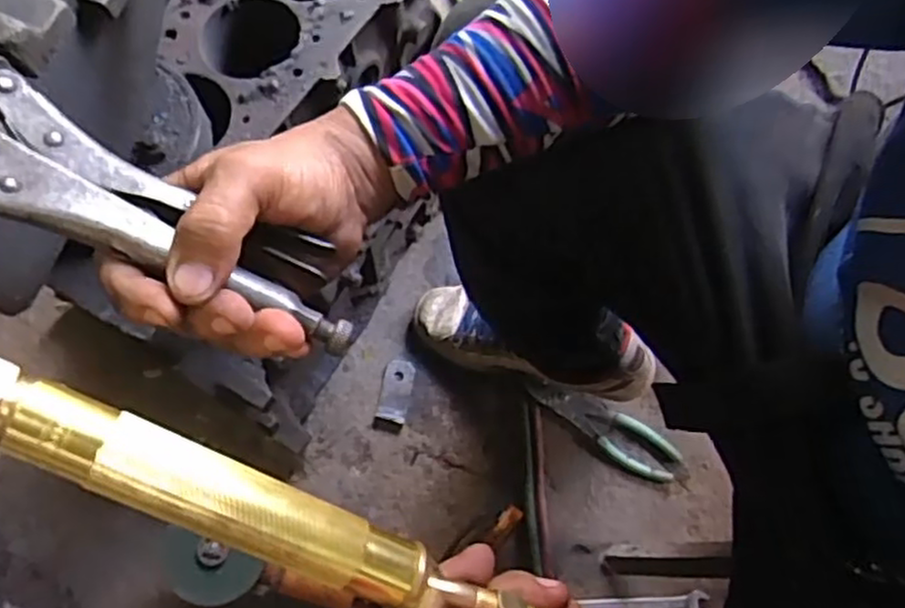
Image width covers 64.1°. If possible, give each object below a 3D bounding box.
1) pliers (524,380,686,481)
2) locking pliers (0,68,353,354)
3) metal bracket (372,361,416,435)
[{"bbox_3d":[0.176,0.137,0.834,0.182,0.030,0.051,34,74,12],"label":"pliers"},{"bbox_3d":[-0.139,-0.043,0.297,0.213,0.022,0.058,24,71,-14],"label":"locking pliers"},{"bbox_3d":[-0.069,0.109,0.858,0.036,0.006,0.085,10,71,4],"label":"metal bracket"}]

